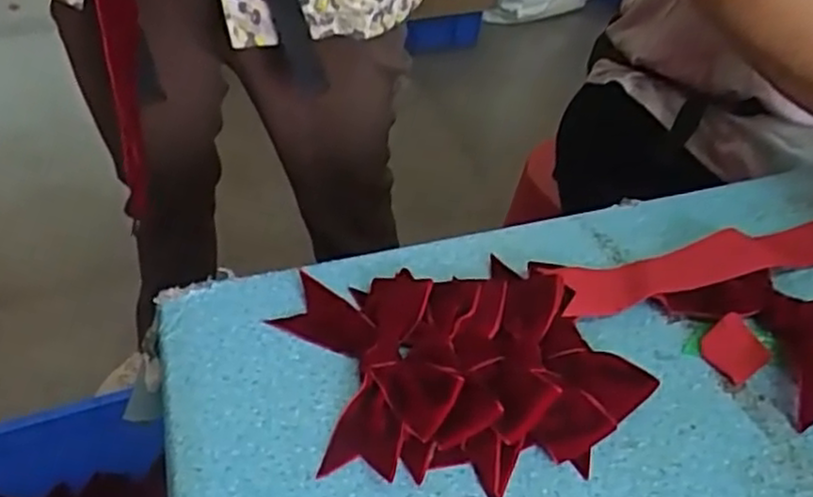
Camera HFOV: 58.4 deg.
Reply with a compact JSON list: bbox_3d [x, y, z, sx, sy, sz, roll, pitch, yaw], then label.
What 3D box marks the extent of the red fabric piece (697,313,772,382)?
[{"bbox_3d":[0.196,0.059,0.434,0.036,0.009,0.033,-26,49,-26],"label":"red fabric piece"}]

